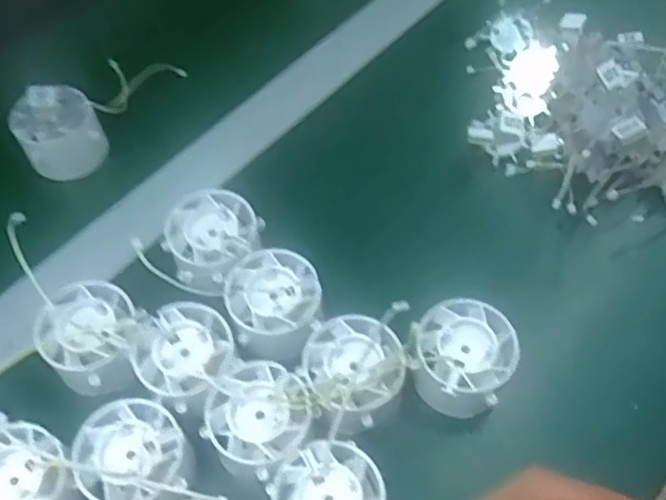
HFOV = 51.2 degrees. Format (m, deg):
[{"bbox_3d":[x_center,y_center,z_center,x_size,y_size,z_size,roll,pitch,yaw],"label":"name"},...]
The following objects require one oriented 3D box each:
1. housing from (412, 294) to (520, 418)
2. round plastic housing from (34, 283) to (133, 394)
[{"bbox_3d":[0.066,0.054,0.353,0.048,0.029,0.053,4,57,5],"label":"housing"},{"bbox_3d":[-0.124,0.048,0.363,0.047,0.034,0.054,-31,61,-17],"label":"round plastic housing"}]

